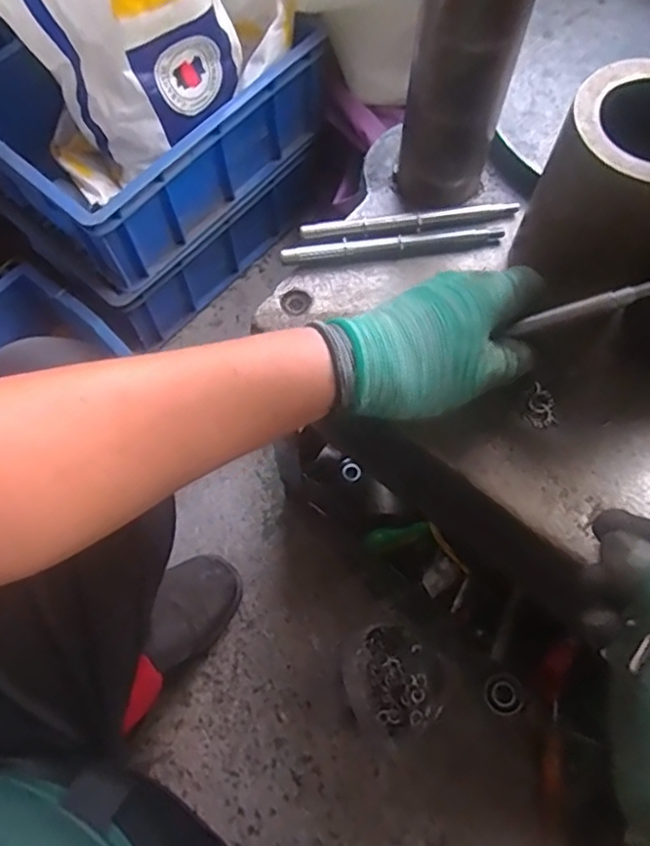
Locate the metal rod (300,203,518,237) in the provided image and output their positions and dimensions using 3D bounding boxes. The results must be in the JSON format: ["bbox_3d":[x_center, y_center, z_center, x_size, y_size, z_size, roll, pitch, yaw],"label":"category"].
[{"bbox_3d":[0.063,-0.150,0.461,0.162,0.011,0.014,-9,69,-4],"label":"metal rod"}]

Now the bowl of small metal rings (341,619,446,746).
[{"bbox_3d":[0.081,0.302,0.740,0.117,0.068,0.123,0,69,0],"label":"bowl of small metal rings"}]

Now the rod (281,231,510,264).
[{"bbox_3d":[0.049,-0.132,0.457,0.162,0.010,0.013,-8,69,-3],"label":"rod"}]

